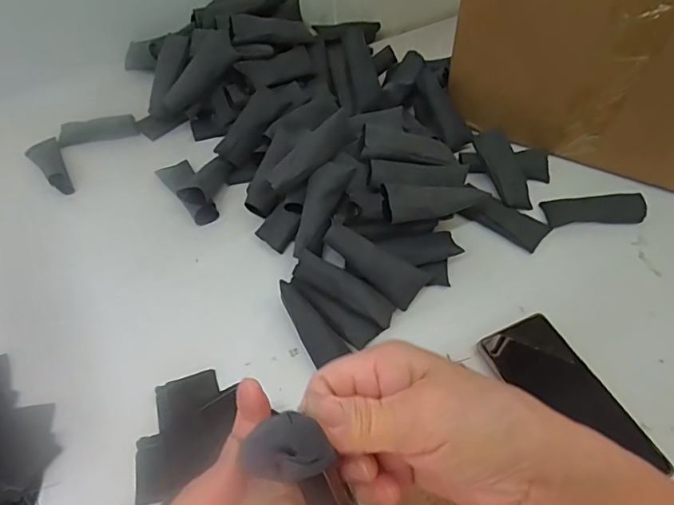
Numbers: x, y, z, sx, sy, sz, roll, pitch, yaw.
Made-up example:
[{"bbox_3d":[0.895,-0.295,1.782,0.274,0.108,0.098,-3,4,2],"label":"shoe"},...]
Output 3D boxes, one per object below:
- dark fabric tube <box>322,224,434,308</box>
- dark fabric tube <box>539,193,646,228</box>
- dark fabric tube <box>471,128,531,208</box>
[{"bbox_3d":[0.036,0.009,0.481,0.103,0.029,0.032,36,60,2],"label":"dark fabric tube"},{"bbox_3d":[0.287,-0.048,0.560,0.103,0.011,0.039,-6,57,7],"label":"dark fabric tube"},{"bbox_3d":[0.192,-0.096,0.581,0.038,0.015,0.101,-14,77,-7],"label":"dark fabric tube"}]

